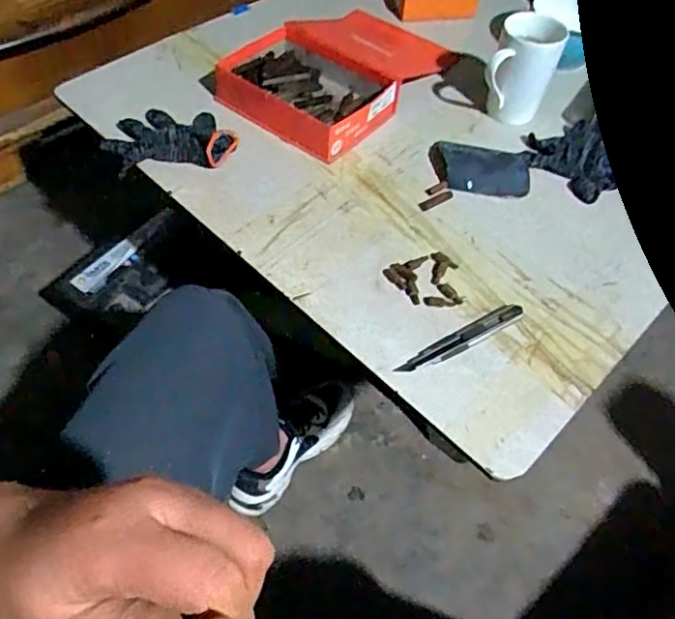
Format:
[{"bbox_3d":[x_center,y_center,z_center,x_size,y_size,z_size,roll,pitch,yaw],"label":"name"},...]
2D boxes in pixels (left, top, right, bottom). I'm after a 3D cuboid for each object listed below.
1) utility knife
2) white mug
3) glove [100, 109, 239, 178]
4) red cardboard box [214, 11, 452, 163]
[{"bbox_3d":[0.130,0.031,0.613,0.153,0.007,0.023,-26,60,-20],"label":"utility knife"},{"bbox_3d":[0.245,-0.315,0.795,0.079,0.114,0.094,23,57,12],"label":"white mug"},{"bbox_3d":[-0.217,-0.223,0.764,0.168,0.037,0.113,-6,56,-8],"label":"glove"},{"bbox_3d":[0.005,-0.352,0.857,0.217,0.056,0.338,34,60,19],"label":"red cardboard box"}]

